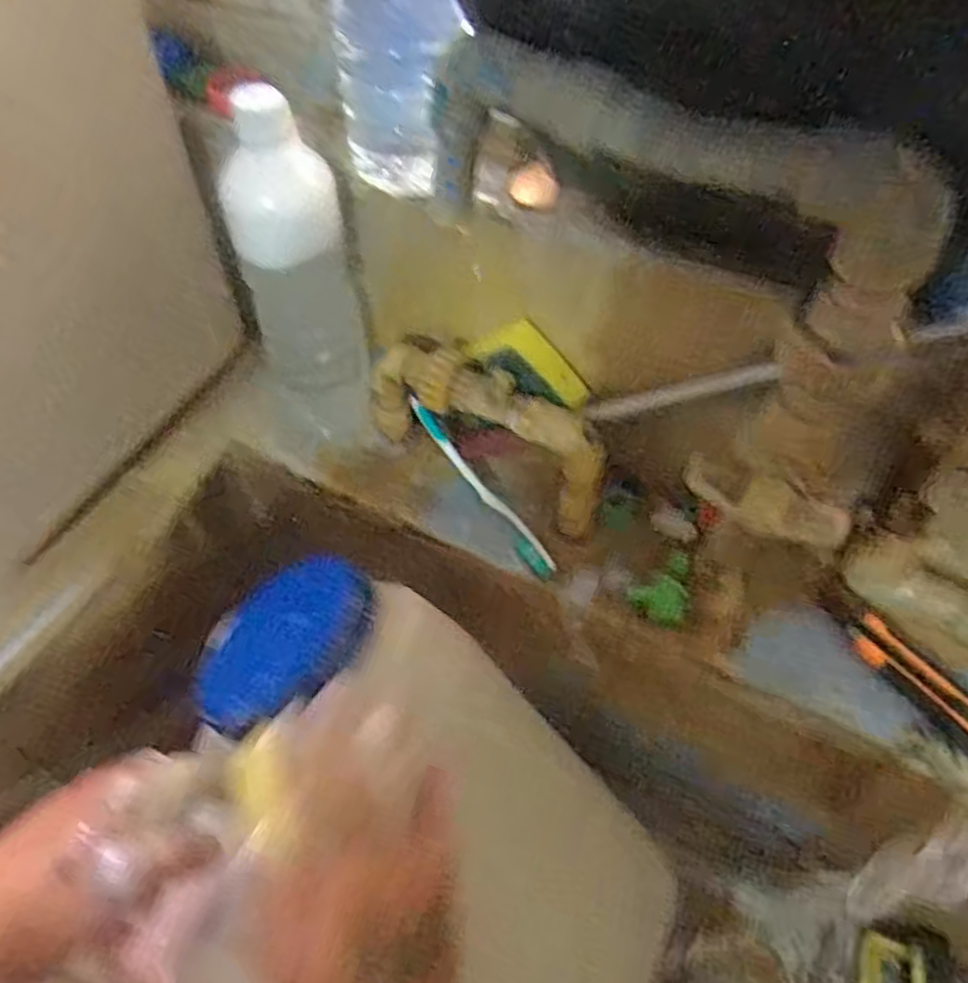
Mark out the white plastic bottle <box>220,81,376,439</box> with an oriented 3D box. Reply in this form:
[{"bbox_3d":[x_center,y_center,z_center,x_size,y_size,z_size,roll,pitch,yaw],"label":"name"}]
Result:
[{"bbox_3d":[-0.141,-0.154,0.572,0.082,0.292,0.082,-12,54,-7],"label":"white plastic bottle"}]

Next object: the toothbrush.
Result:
[{"bbox_3d":[-0.004,-0.003,0.588,0.017,0.010,0.176,-36,82,-22],"label":"toothbrush"}]

